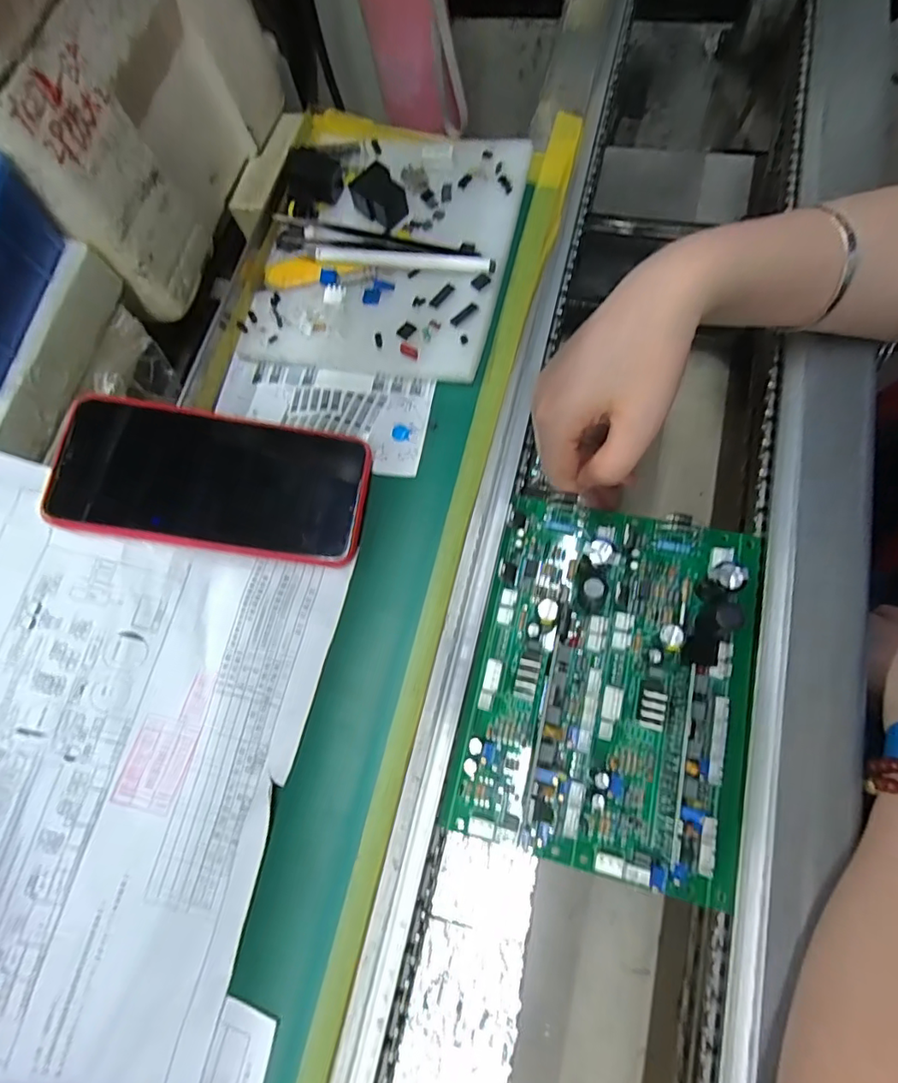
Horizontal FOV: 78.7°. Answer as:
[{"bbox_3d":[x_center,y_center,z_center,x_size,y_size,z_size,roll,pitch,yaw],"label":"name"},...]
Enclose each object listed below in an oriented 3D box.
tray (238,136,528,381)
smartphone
[{"bbox_3d":[-0.040,-0.191,0.354,0.153,0.024,0.177,13,74,4],"label":"tray"},{"bbox_3d":[-0.128,-0.033,0.301,0.162,0.007,0.076,9,74,-4],"label":"smartphone"}]

